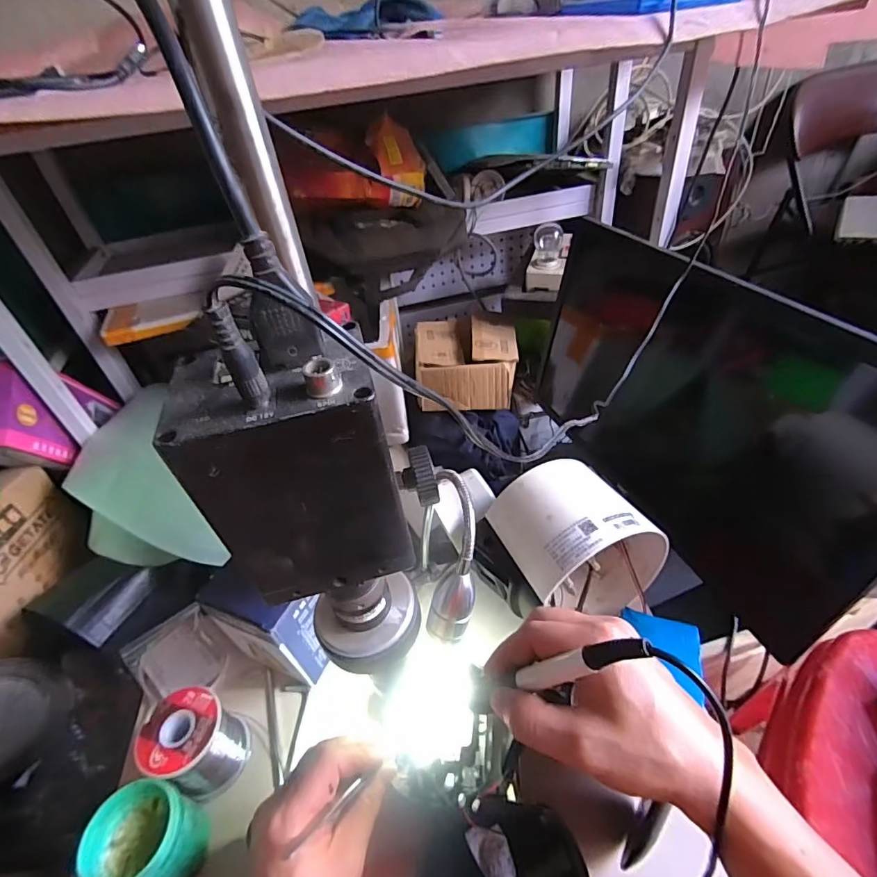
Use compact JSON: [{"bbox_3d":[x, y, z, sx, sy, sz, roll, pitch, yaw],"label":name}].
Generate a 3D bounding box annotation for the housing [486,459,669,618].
[{"bbox_3d":[0.130,0.104,0.446,0.134,0.135,0.105,-19,41,-14],"label":"housing"}]

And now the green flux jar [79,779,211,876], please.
[{"bbox_3d":[-0.210,0.287,0.335,0.065,0.054,0.058,6,41,16],"label":"green flux jar"}]

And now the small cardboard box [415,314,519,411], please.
[{"bbox_3d":[0.060,-0.171,1.023,0.207,0.102,0.242,-4,39,4],"label":"small cardboard box"}]

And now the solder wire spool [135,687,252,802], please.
[{"bbox_3d":[-0.199,0.253,0.387,0.057,0.073,0.060,-5,39,4],"label":"solder wire spool"}]

